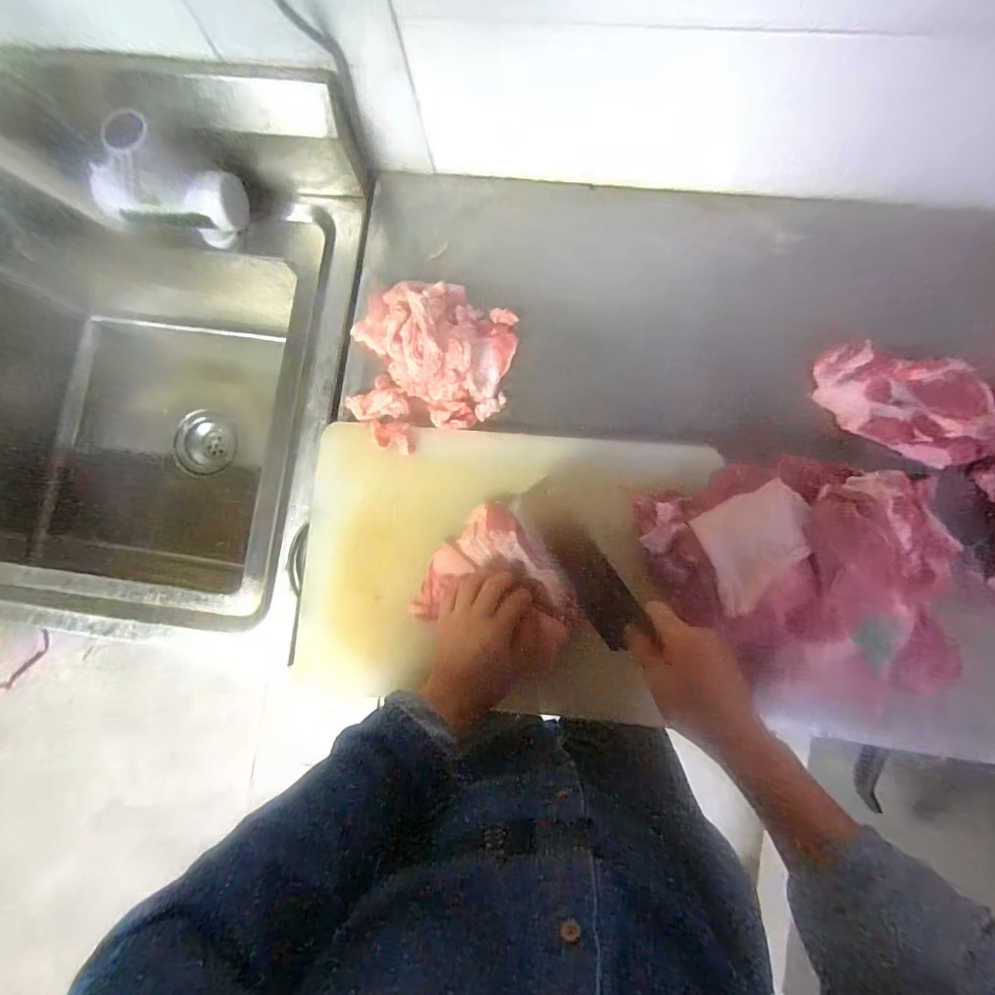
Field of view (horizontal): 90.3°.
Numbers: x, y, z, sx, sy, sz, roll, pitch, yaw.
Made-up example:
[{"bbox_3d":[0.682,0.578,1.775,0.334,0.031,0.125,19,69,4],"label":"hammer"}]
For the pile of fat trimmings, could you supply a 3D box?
[{"bbox_3d":[-0.075,-0.148,0.537,0.181,0.075,0.185,0,85,4],"label":"pile of fat trimmings"}]

